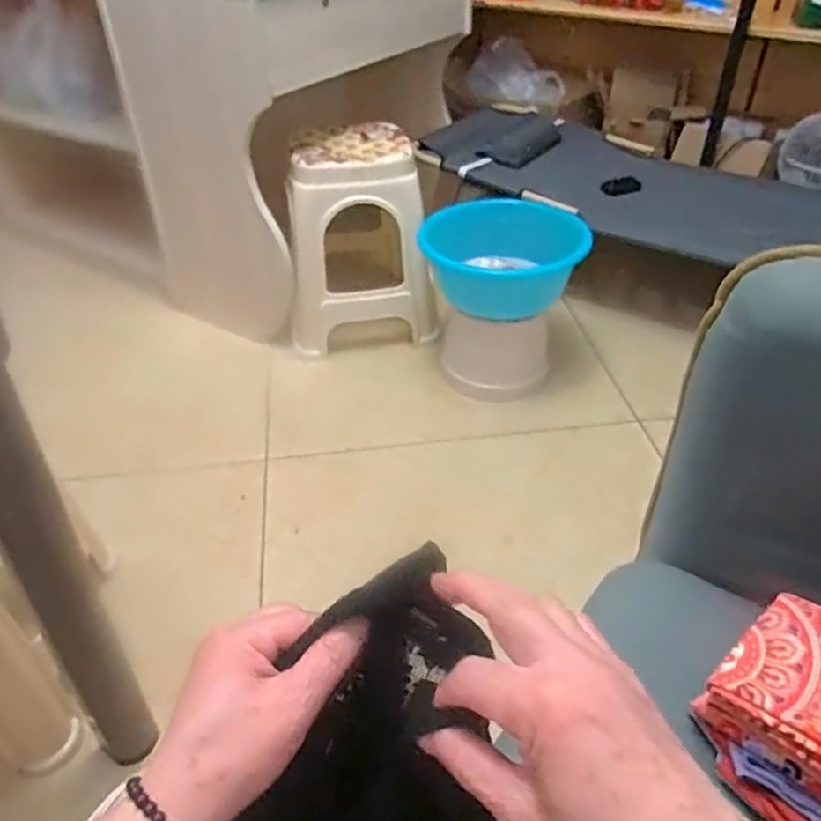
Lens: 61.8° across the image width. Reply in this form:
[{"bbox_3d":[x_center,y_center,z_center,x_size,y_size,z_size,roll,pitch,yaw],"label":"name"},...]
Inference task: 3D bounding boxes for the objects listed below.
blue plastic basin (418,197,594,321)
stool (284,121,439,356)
[{"bbox_3d":[0.200,-0.353,1.538,0.333,0.164,0.333,0,39,0],"label":"blue plastic basin"},{"bbox_3d":[-0.118,-0.416,1.666,0.320,0.428,0.353,1,39,2],"label":"stool"}]

